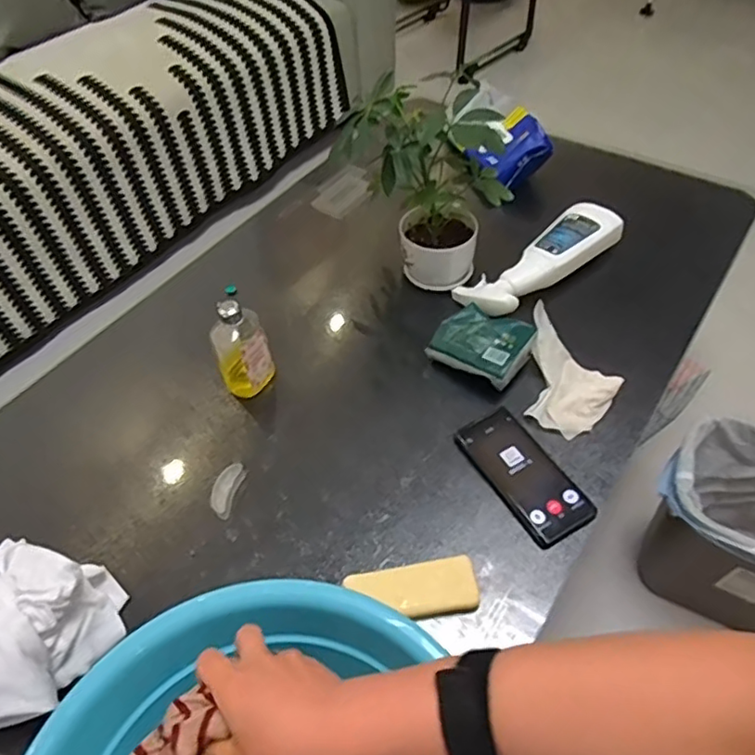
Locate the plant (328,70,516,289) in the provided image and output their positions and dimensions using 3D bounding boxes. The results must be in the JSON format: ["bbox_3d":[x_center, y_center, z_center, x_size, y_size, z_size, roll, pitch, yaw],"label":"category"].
[{"bbox_3d":[0.071,-0.251,0.819,0.137,0.228,0.163,-32,56,-21],"label":"plant"}]

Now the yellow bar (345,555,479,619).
[{"bbox_3d":[0.036,0.211,0.600,0.124,0.023,0.048,-8,51,-4],"label":"yellow bar"}]

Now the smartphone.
[{"bbox_3d":[0.164,0.107,0.685,0.080,0.013,0.165,-26,54,-18],"label":"smartphone"}]

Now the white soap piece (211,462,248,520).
[{"bbox_3d":[-0.170,0.126,0.682,0.027,0.018,0.061,13,53,13],"label":"white soap piece"}]

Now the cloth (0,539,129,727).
[{"bbox_3d":[-0.328,0.235,0.553,0.133,0.104,0.160,15,53,14],"label":"cloth"}]

